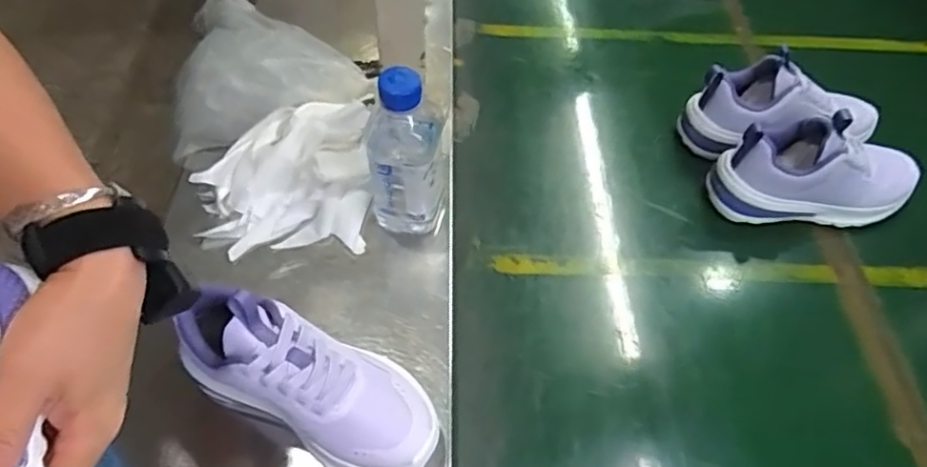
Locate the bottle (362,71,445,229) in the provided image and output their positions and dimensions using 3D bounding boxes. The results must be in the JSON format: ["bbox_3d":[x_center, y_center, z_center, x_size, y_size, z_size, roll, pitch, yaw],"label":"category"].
[{"bbox_3d":[-0.049,-0.067,0.517,0.065,0.172,0.069,-6,55,-6],"label":"bottle"}]

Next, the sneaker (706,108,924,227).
[{"bbox_3d":[0.350,-0.065,0.591,0.199,0.103,0.077,1,55,0],"label":"sneaker"}]

